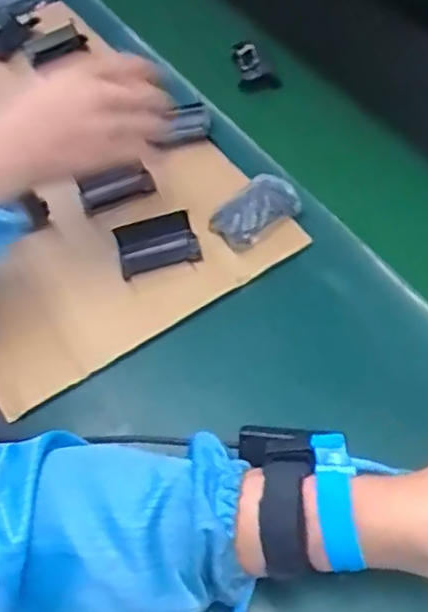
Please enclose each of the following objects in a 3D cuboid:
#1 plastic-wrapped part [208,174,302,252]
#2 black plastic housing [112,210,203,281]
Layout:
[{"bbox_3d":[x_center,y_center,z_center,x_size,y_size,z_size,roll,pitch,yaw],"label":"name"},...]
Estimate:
[{"bbox_3d":[0.038,-0.082,0.594,0.046,0.026,0.080,37,64,26],"label":"plastic-wrapped part"},{"bbox_3d":[-0.049,-0.054,0.585,0.069,0.022,0.041,-14,55,-6],"label":"black plastic housing"}]

